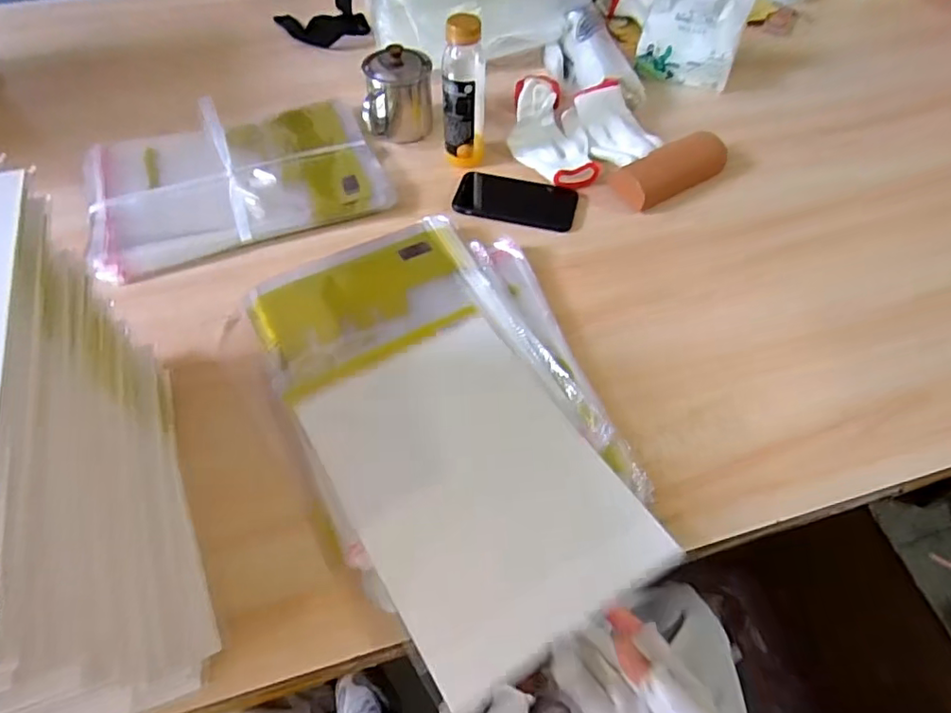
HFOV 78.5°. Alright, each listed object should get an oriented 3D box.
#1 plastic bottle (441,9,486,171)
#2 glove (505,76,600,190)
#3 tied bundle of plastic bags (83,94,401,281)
[{"bbox_3d":[-0.015,-0.319,0.707,0.052,0.169,0.054,-1,55,-1],"label":"plastic bottle"},{"bbox_3d":[0.096,-0.306,0.780,0.100,0.034,0.204,-11,56,-8],"label":"glove"},{"bbox_3d":[-0.301,-0.230,0.736,0.351,0.033,0.256,-20,57,-14],"label":"tied bundle of plastic bags"}]

